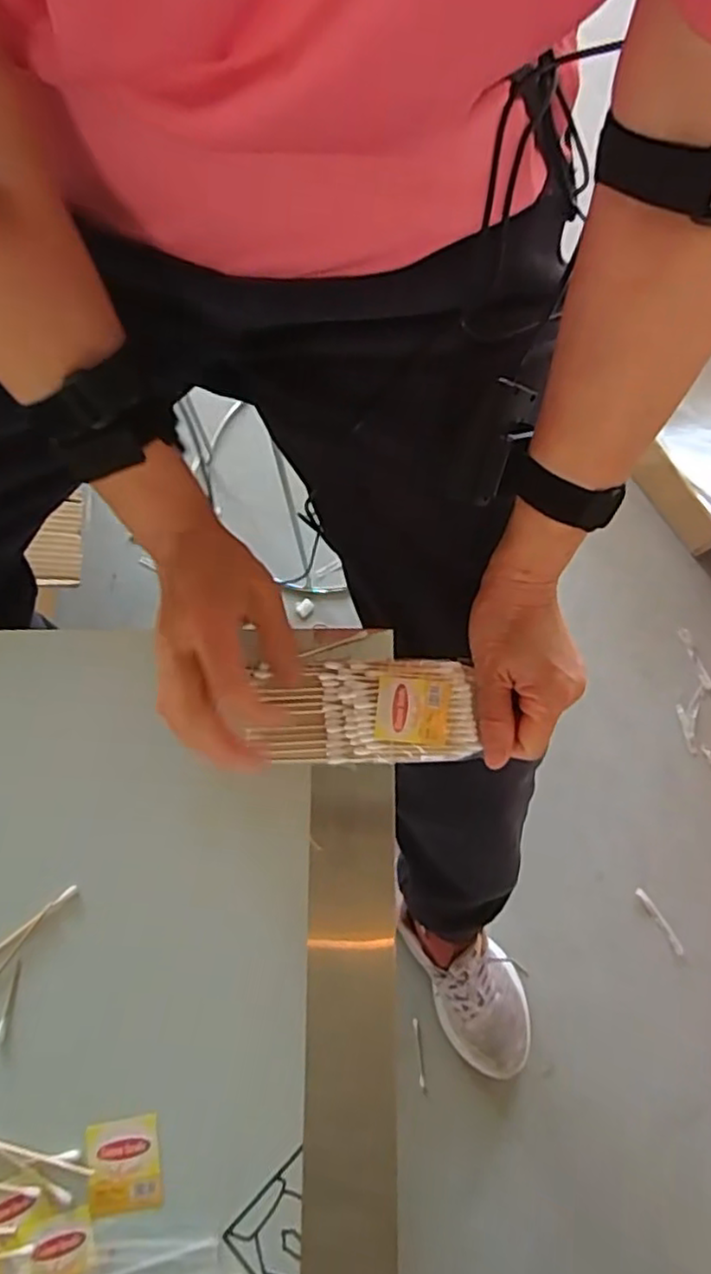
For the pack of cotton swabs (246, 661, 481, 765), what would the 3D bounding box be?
[{"bbox_3d":[0.007,0.046,0.415,0.126,0.012,0.061,0,74,1],"label":"pack of cotton swabs"}]

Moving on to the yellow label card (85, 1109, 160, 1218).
[{"bbox_3d":[-0.128,0.292,0.372,0.040,0.005,0.044,-10,75,-2],"label":"yellow label card"}]

